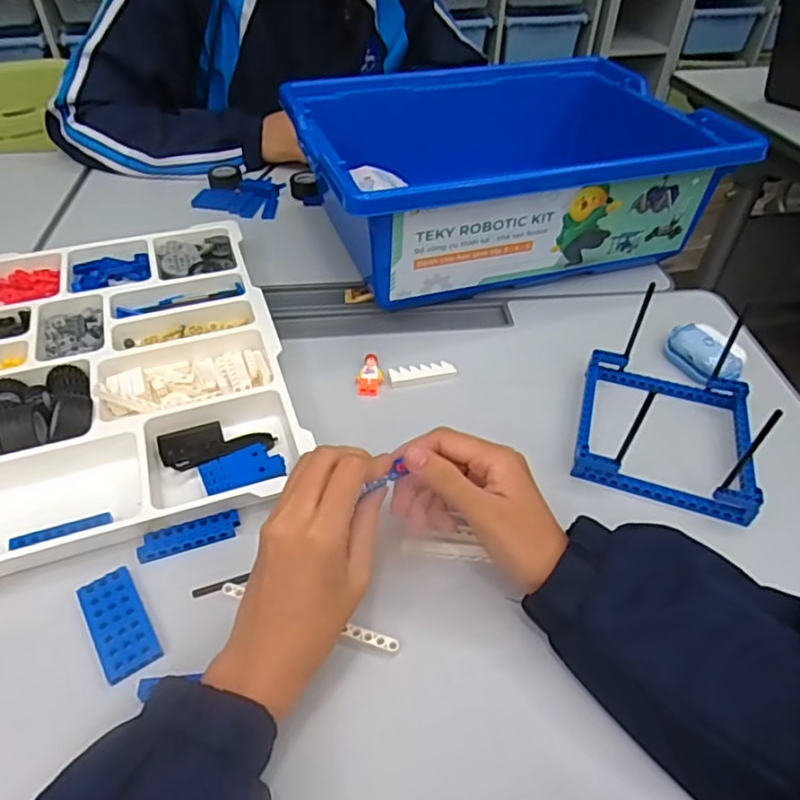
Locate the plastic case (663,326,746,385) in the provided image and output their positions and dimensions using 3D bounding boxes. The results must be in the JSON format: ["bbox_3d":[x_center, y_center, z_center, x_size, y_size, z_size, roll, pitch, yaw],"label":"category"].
[{"bbox_3d":[0.275,-0.045,0.537,0.050,0.024,0.071,-13,47,-14],"label":"plastic case"}]

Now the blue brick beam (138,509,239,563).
[{"bbox_3d":[-0.144,0.093,0.409,0.066,0.009,0.020,-14,47,-15],"label":"blue brick beam"}]

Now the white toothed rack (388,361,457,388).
[{"bbox_3d":[0.020,-0.024,0.528,0.059,0.008,0.014,-11,46,-12],"label":"white toothed rack"}]

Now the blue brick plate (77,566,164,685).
[{"bbox_3d":[-0.174,0.136,0.368,0.031,0.006,0.069,-26,51,-25],"label":"blue brick plate"}]

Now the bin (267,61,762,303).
[{"bbox_3d":[0.111,-0.244,0.667,0.407,0.148,0.299,-12,46,-12],"label":"bin"}]

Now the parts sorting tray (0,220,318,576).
[{"bbox_3d":[-0.245,-0.034,0.518,0.266,0.035,0.380,-14,47,-15],"label":"parts sorting tray"}]

